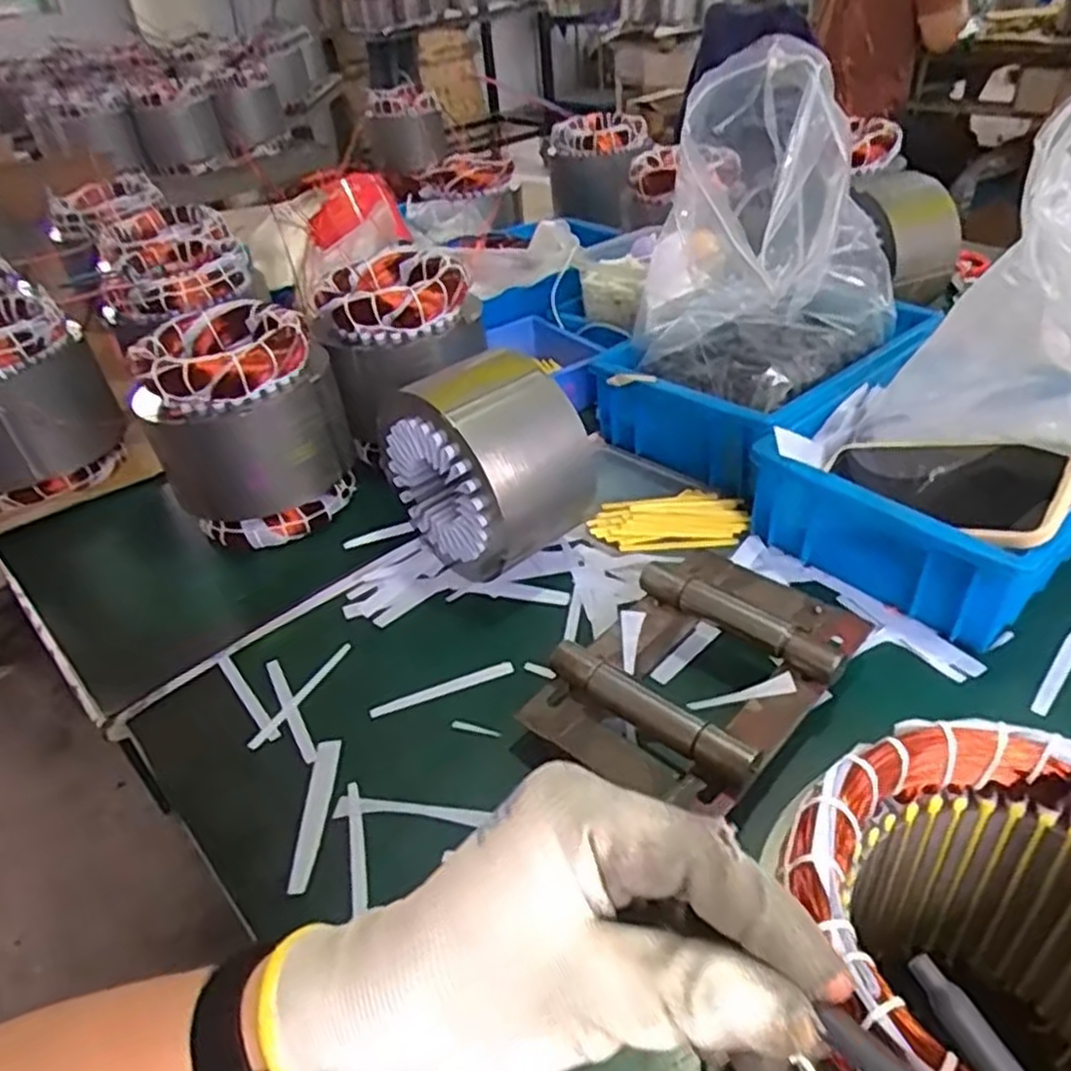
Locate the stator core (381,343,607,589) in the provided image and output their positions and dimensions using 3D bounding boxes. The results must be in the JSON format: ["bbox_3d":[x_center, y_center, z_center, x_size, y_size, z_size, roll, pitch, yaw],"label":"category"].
[{"bbox_3d":[-0.030,-0.050,0.583,0.109,0.149,0.122,-32,45,-29],"label":"stator core"}]

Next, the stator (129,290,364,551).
[{"bbox_3d":[-0.234,-0.090,0.642,0.141,0.164,0.124,-21,40,-17],"label":"stator"}]

